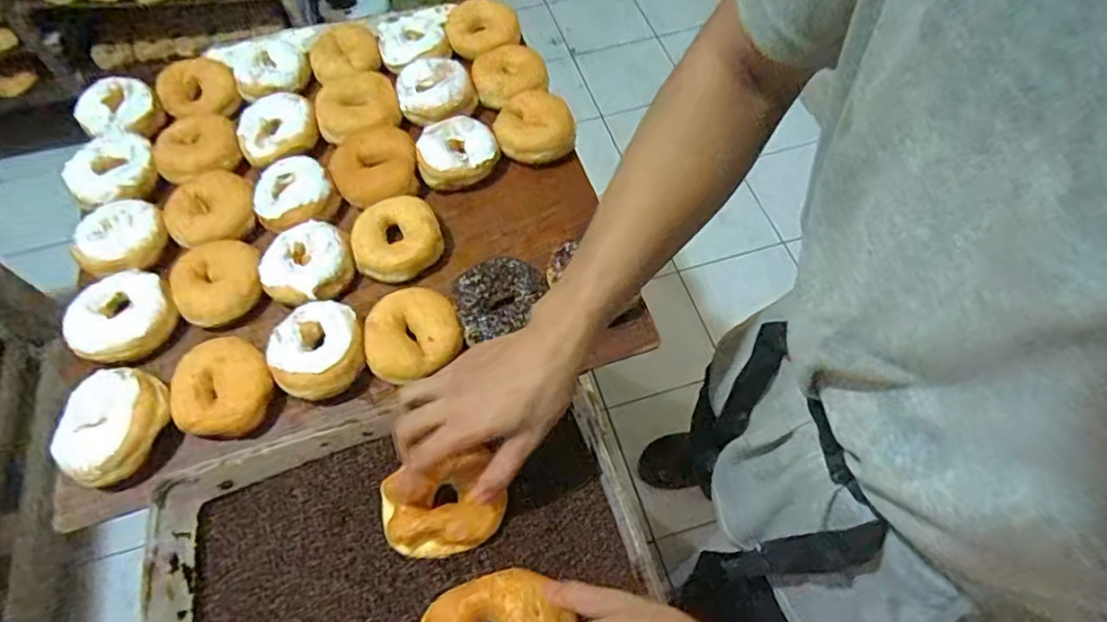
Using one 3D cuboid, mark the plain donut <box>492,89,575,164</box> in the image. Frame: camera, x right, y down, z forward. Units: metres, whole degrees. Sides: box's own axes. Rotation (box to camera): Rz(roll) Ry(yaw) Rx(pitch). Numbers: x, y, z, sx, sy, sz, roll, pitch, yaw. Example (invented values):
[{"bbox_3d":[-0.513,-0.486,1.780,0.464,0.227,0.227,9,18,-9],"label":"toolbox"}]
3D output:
[{"bbox_3d":[-0.026,-0.221,0.734,0.089,0.029,0.094,-1,60,1],"label":"plain donut"}]

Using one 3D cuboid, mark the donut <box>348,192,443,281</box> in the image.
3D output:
[{"bbox_3d":[-0.168,-0.080,0.657,0.089,0.030,0.092,-18,61,-8],"label":"donut"}]

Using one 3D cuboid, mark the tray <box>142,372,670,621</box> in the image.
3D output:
[{"bbox_3d":[-0.110,0.219,0.466,0.364,0.047,0.280,-13,60,-6],"label":"tray"}]

